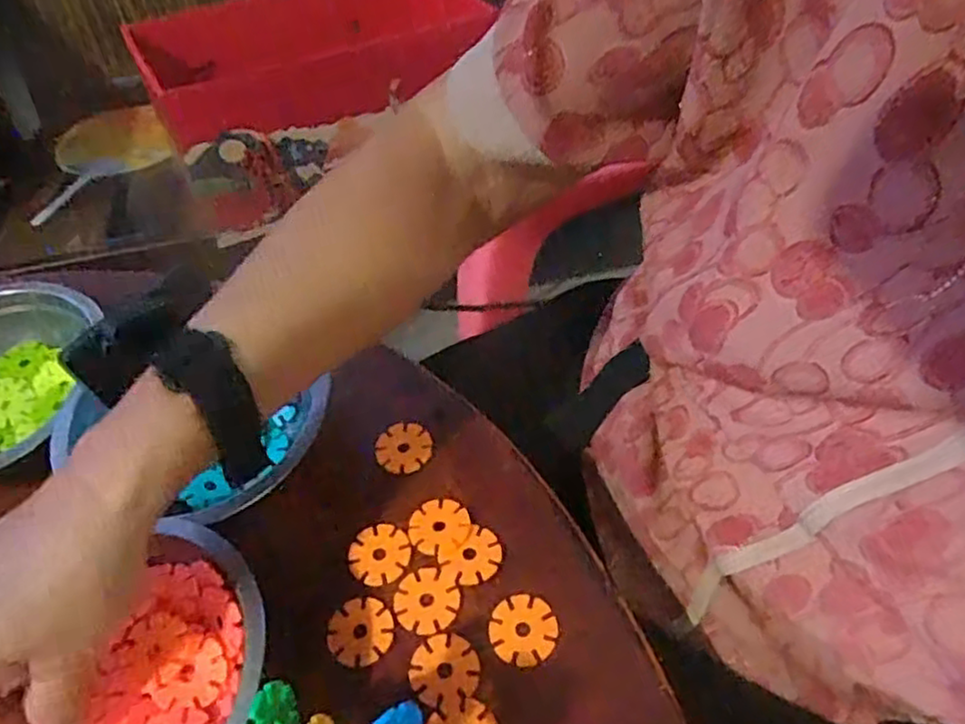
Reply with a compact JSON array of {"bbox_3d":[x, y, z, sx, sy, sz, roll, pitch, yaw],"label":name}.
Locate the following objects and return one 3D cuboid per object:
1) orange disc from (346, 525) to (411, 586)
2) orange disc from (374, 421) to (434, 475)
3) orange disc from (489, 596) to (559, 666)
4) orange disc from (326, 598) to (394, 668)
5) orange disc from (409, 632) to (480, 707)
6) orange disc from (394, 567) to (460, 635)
[{"bbox_3d":[-0.053,0.098,0.354,0.031,0.004,0.031,-3,52,4],"label":"orange disc"},{"bbox_3d":[-0.045,0.048,0.392,0.031,0.004,0.031,-3,52,4],"label":"orange disc"},{"bbox_3d":[0.019,0.125,0.324,0.030,0.004,0.030,-3,52,4],"label":"orange disc"},{"bbox_3d":[-0.059,0.129,0.330,0.030,0.004,0.031,-3,52,4],"label":"orange disc"},{"bbox_3d":[-0.017,0.141,0.316,0.031,0.004,0.031,-3,52,4],"label":"orange disc"},{"bbox_3d":[-0.028,0.116,0.337,0.031,0.004,0.031,-3,52,4],"label":"orange disc"}]

